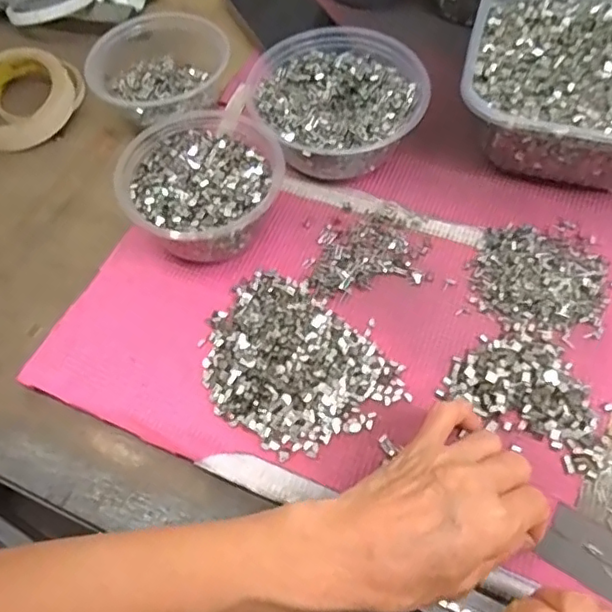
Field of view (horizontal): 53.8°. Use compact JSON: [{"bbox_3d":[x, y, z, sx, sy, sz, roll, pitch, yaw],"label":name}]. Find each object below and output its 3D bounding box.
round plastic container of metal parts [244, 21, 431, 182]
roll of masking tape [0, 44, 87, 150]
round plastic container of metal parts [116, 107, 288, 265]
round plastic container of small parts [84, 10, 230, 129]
[{"bbox_3d":[0.024,-0.166,0.489,0.130,0.055,0.141,-1,60,2],"label":"round plastic container of metal parts"},{"bbox_3d":[-0.262,-0.189,0.542,0.095,0.029,0.095,-1,60,2],"label":"roll of masking tape"},{"bbox_3d":[-0.073,-0.085,0.448,0.111,0.059,0.112,-1,60,2],"label":"round plastic container of metal parts"},{"bbox_3d":[-0.126,-0.212,0.523,0.099,0.050,0.120,11,61,8],"label":"round plastic container of small parts"}]

